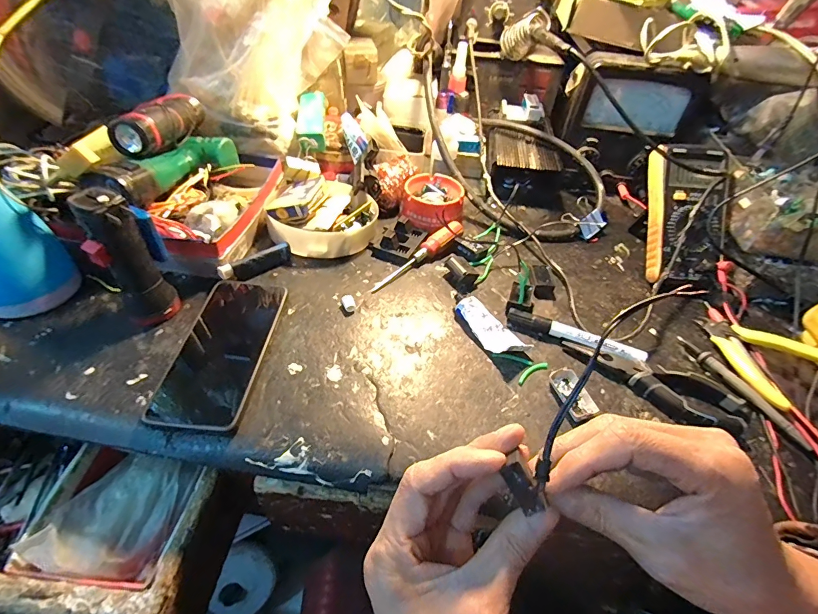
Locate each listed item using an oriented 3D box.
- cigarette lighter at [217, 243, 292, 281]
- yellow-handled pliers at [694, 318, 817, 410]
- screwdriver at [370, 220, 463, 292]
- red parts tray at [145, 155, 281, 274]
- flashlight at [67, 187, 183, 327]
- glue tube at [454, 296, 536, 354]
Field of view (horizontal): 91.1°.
[{"bbox_3d":[-0.166,-0.048,0.441,0.081,0.018,0.017,-31,58,-30],"label":"cigarette lighter"},{"bbox_3d":[0.354,0.044,0.405,0.081,0.013,0.116,-25,39,-3],"label":"yellow-handled pliers"},{"bbox_3d":[0.014,-0.062,0.480,0.026,0.022,0.149,34,52,23],"label":"screwdriver"},{"bbox_3d":[-0.222,-0.126,0.482,0.100,0.061,0.214,6,47,-1],"label":"red parts tray"},{"bbox_3d":[-0.246,-0.041,0.356,0.039,0.122,0.041,-25,55,-27],"label":"flashlight"},{"bbox_3d":[0.082,0.021,0.408,0.034,0.018,0.079,-30,57,-30],"label":"glue tube"}]

